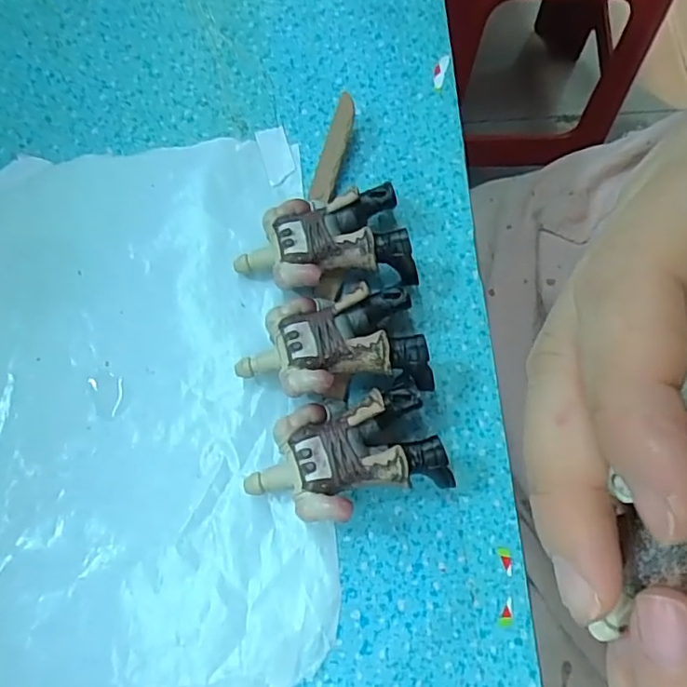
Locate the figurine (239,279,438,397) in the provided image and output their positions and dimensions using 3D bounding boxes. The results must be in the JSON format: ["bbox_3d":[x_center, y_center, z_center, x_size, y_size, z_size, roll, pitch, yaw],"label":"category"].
[{"bbox_3d":[-0.004,0.001,0.189,0.059,0.022,0.034,-4,72,-2],"label":"figurine"}]

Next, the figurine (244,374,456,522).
[{"bbox_3d":[-0.001,0.036,0.180,0.057,0.021,0.035,-17,73,-6],"label":"figurine"}]

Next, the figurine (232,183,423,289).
[{"bbox_3d":[-0.007,-0.035,0.201,0.058,0.020,0.037,0,72,0],"label":"figurine"}]

